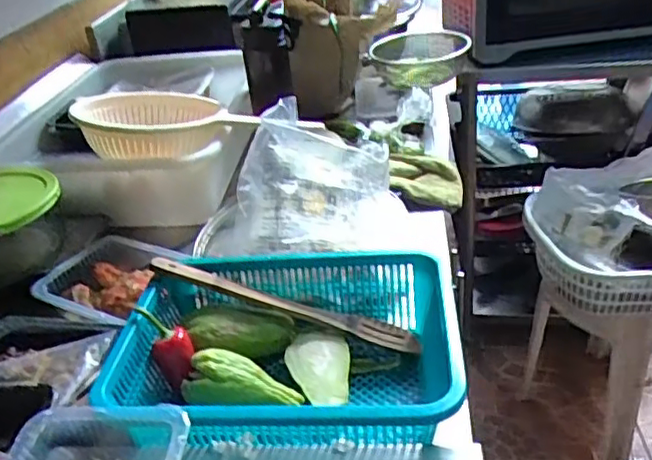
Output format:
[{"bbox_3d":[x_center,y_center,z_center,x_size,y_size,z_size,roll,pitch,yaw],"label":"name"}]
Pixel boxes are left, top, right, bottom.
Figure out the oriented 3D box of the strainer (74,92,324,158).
[{"bbox_3d":[-0.180,-0.152,0.884,0.316,0.063,0.183,3,33,15],"label":"strainer"}]

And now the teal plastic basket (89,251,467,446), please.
[{"bbox_3d":[-0.034,0.124,0.616,0.302,0.092,0.226,-2,32,6],"label":"teal plastic basket"}]

